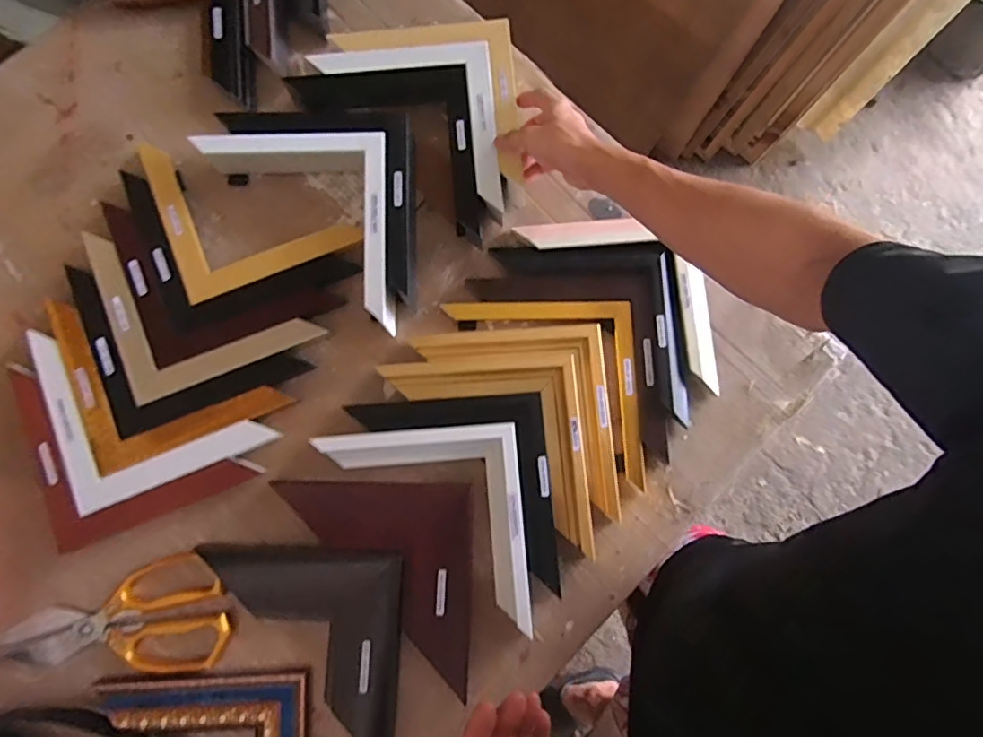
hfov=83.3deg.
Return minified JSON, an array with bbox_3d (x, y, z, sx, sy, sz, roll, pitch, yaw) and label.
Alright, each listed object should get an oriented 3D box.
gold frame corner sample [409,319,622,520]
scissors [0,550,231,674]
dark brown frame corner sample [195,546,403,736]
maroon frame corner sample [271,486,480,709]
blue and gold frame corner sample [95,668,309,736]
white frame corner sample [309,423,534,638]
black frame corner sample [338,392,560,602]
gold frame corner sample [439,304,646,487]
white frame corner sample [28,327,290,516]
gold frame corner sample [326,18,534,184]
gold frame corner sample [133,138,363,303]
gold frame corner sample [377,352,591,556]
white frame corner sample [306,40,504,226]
[{"bbox_3d":[0.061,0.010,0.570,0.267,0.019,0.132,40,81,6],"label":"gold frame corner sample"},{"bbox_3d":[-0.366,0.266,0.541,0.224,0.019,0.108,-23,87,4],"label":"scissors"},{"bbox_3d":[-0.184,0.272,0.530,0.186,0.015,0.189,1,79,-1],"label":"dark brown frame corner sample"},{"bbox_3d":[-0.111,0.208,0.548,0.184,0.028,0.184,1,79,-1],"label":"maroon frame corner sample"},{"bbox_3d":[-0.268,0.387,0.507,0.190,0.016,0.196,-2,79,-1],"label":"blue and gold frame corner sample"},{"bbox_3d":[-0.065,0.156,0.544,0.194,0.025,0.190,-4,79,-2],"label":"white frame corner sample"},{"bbox_3d":[0.001,0.081,0.559,0.258,0.024,0.130,40,81,6],"label":"black frame corner sample"},{"bbox_3d":[0.096,-0.018,0.587,0.269,0.016,0.130,43,81,7],"label":"gold frame corner sample"},{"bbox_3d":[-0.350,0.021,0.566,0.193,0.016,0.195,-23,81,-5],"label":"white frame corner sample"},{"bbox_3d":[-0.033,-0.333,0.624,0.271,0.039,0.133,41,81,10],"label":"gold frame corner sample"},{"bbox_3d":[-0.265,-0.185,0.610,0.187,0.019,0.193,-23,81,-5],"label":"gold frame corner sample"},{"bbox_3d":[-0.002,0.084,0.559,0.193,0.030,0.191,-2,79,-2],"label":"gold frame corner sample"},{"bbox_3d":[-0.051,-0.300,0.604,0.271,0.022,0.135,41,81,6],"label":"white frame corner sample"}]

